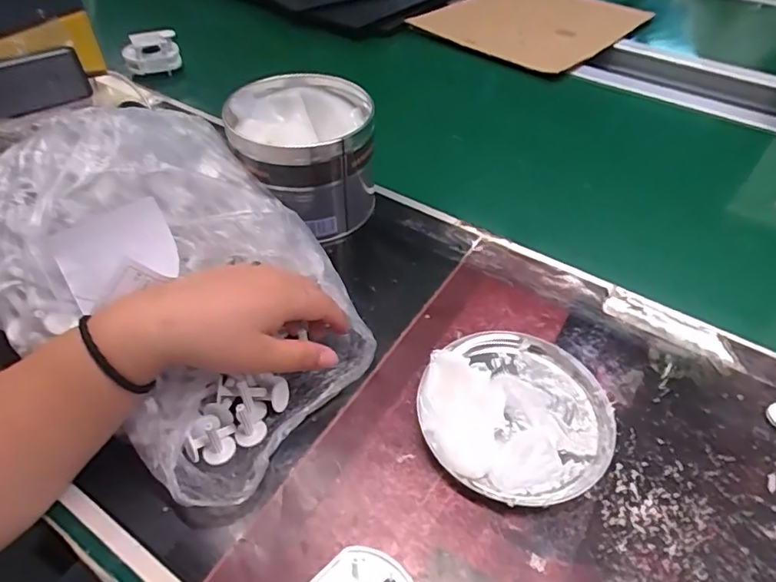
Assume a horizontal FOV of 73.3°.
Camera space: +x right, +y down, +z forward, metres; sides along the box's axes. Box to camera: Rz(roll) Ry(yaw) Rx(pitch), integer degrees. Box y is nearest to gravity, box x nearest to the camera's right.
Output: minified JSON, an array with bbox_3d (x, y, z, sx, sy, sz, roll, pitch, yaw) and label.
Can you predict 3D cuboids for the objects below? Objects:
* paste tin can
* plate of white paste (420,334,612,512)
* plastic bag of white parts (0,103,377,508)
[{"bbox_3d":[-0.077,-0.121,0.487,0.124,0.106,0.125,-7,47,-9],"label":"paste tin can"},{"bbox_3d":[0.086,0.076,0.354,0.125,0.026,0.123,1,46,-1],"label":"plate of white paste"},{"bbox_3d":[-0.158,-0.017,0.371,0.283,0.125,0.197,29,51,25],"label":"plastic bag of white parts"}]

